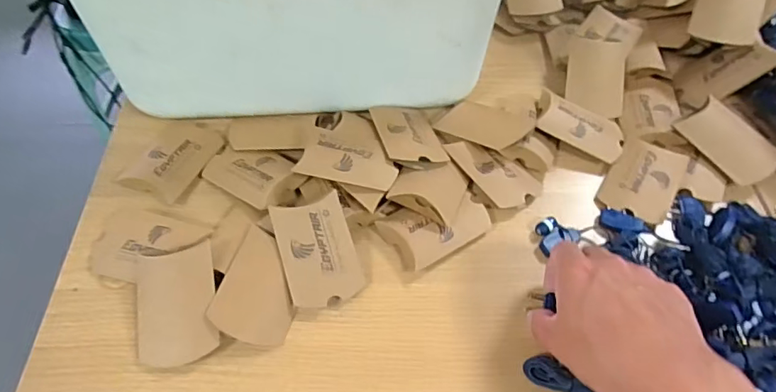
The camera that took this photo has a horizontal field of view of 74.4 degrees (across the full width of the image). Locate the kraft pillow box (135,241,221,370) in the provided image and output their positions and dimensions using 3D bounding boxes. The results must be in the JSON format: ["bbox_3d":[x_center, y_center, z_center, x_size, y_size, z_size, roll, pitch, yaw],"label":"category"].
[{"bbox_3d":[-0.155,0.081,0.378,0.058,0.011,0.082,-12,70,1],"label":"kraft pillow box"}]

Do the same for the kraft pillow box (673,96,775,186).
[{"bbox_3d":[0.313,-0.049,0.469,0.052,0.015,0.082,-38,76,-4],"label":"kraft pillow box"}]

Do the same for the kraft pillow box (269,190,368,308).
[{"bbox_3d":[-0.054,0.044,0.400,0.056,0.015,0.082,-14,79,-15],"label":"kraft pillow box"}]

